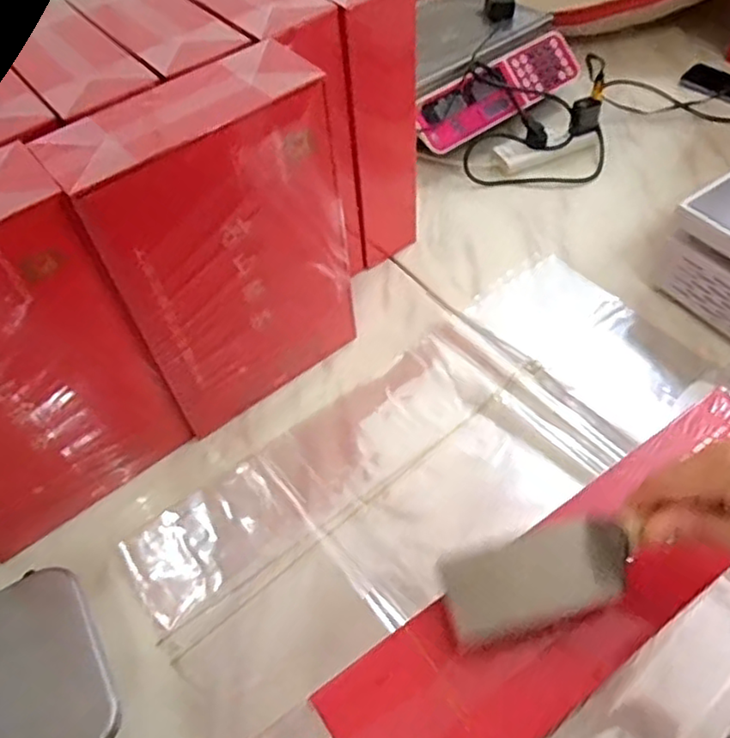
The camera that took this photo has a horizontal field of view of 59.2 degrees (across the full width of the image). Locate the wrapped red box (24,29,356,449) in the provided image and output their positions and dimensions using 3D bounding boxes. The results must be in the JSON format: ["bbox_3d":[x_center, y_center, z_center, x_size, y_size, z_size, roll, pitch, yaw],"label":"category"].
[{"bbox_3d":[-0.134,-0.113,0.674,0.248,0.349,0.111,-32,59,-18],"label":"wrapped red box"}]

